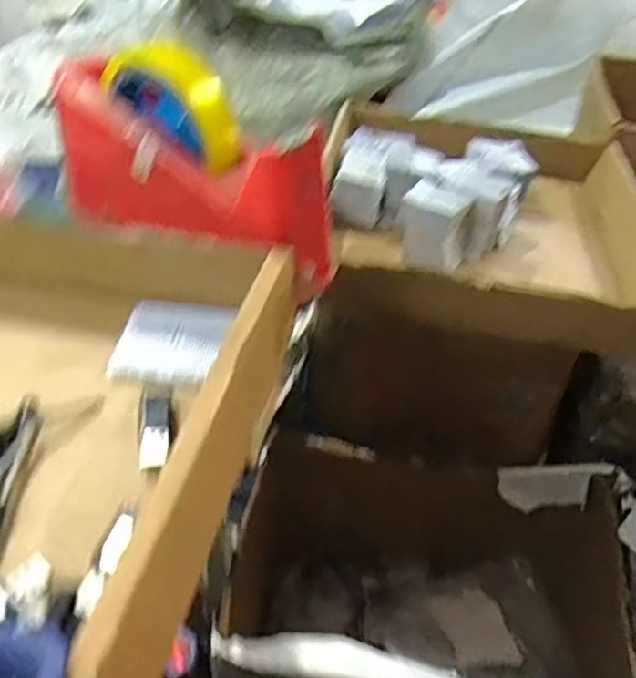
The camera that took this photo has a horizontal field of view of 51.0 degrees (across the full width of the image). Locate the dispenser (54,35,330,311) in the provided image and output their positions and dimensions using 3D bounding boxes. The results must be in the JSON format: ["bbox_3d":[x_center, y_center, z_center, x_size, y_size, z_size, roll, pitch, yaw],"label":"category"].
[{"bbox_3d":[-0.079,-0.106,0.401,0.190,0.101,0.055,20,45,18],"label":"dispenser"}]

